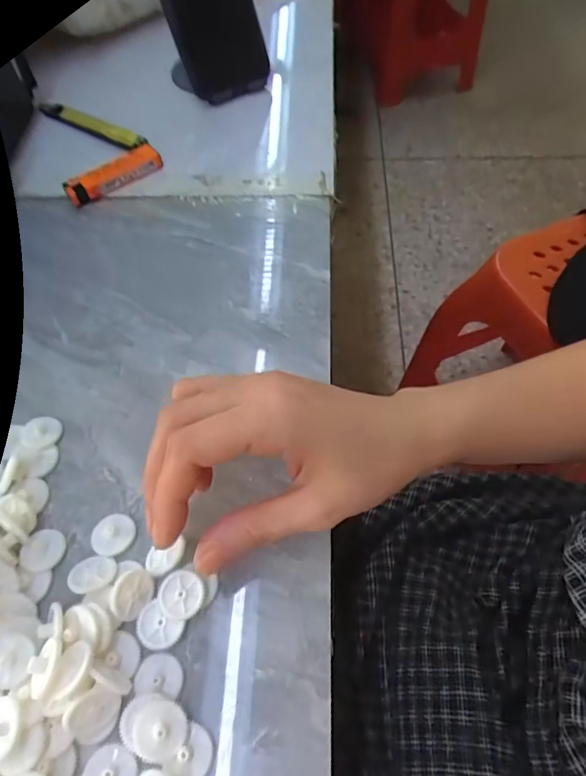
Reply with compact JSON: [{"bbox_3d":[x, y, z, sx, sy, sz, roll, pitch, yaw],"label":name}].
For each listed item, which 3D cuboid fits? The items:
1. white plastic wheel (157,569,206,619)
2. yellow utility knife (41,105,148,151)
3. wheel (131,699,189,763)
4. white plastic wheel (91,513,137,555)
[{"bbox_3d":[-0.053,0.098,0.228,0.022,0.005,0.021,0,58,1],"label":"white plastic wheel"},{"bbox_3d":[-0.180,-0.237,0.433,0.121,0.010,0.010,28,63,17],"label":"yellow utility knife"},{"bbox_3d":[-0.055,0.143,0.203,0.021,0.006,0.020,0,58,1],"label":"wheel"},{"bbox_3d":[-0.093,0.075,0.250,0.022,0.006,0.021,0,58,1],"label":"white plastic wheel"}]

